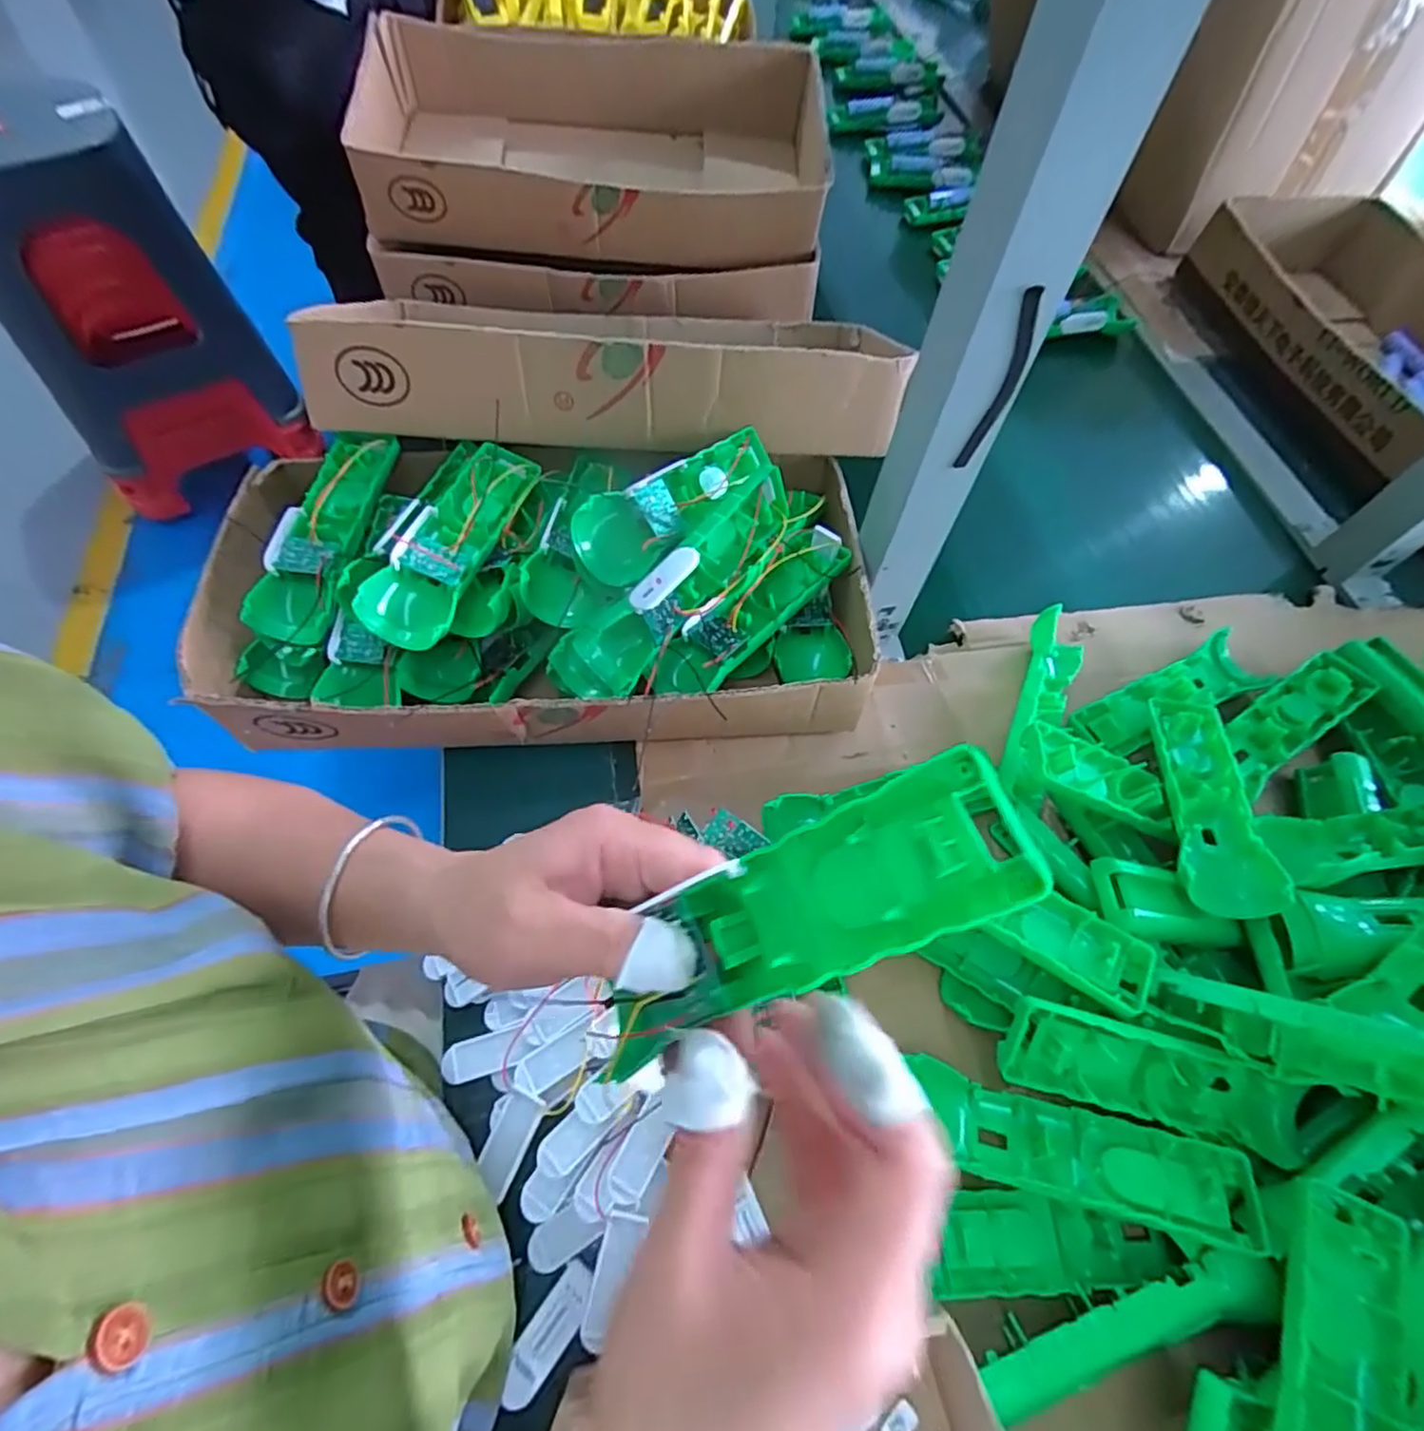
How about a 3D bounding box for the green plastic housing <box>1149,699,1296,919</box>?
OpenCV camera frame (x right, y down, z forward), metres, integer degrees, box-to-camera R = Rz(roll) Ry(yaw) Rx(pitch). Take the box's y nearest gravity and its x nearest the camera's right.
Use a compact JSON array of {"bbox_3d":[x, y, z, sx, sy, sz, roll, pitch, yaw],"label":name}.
[{"bbox_3d":[0.303,0.044,0.422,0.048,0.028,0.165,15,48,5],"label":"green plastic housing"}]

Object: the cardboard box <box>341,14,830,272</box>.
[{"bbox_3d":[-0.104,-0.560,0.668,0.426,0.099,0.272,-1,61,-4],"label":"cardboard box"}]

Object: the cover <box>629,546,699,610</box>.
[{"bbox_3d":[-0.027,-0.079,0.392,0.016,0.007,0.048,42,81,18],"label":"cover"}]

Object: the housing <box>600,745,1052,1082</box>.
[{"bbox_3d":[0.022,0.063,0.201,0.144,0.017,0.044,-36,63,21],"label":"housing"}]

